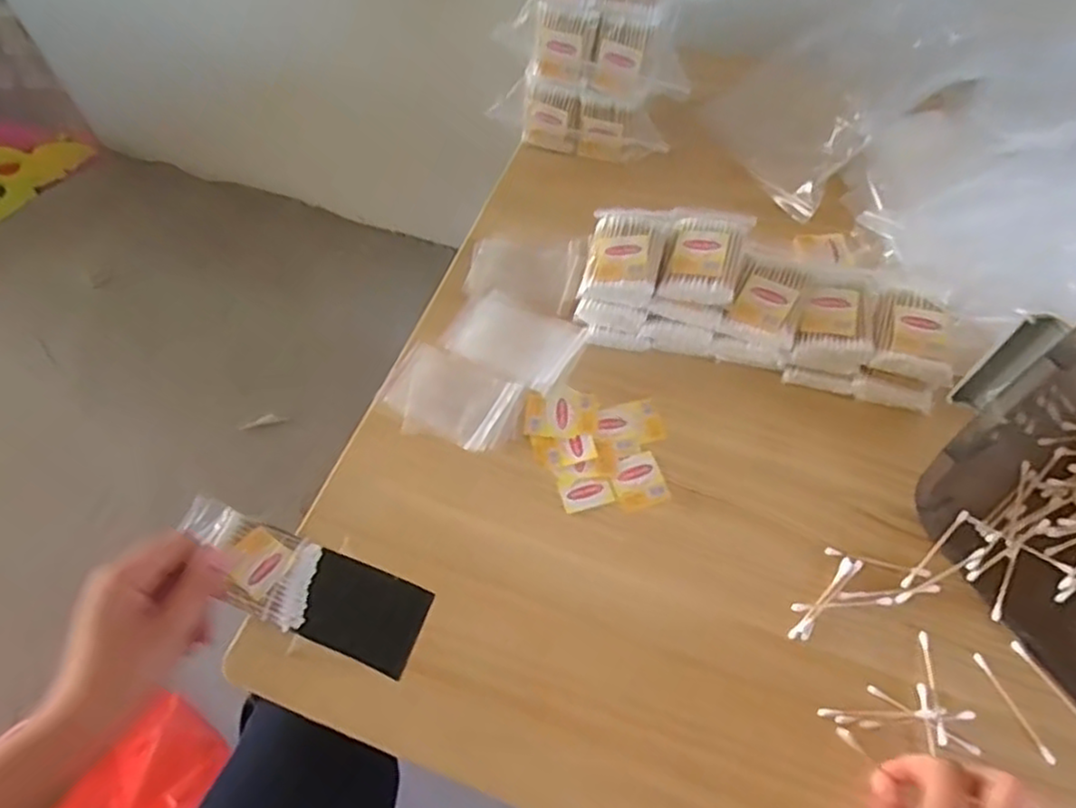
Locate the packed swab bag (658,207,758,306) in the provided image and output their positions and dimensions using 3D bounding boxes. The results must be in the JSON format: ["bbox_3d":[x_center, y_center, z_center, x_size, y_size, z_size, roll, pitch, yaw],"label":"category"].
[{"bbox_3d":[0.132,-0.119,0.565,0.060,0.016,0.088,17,62,10],"label":"packed swab bag"}]

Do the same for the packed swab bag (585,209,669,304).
[{"bbox_3d":[0.072,-0.120,0.572,0.059,0.022,0.077,8,61,5],"label":"packed swab bag"}]

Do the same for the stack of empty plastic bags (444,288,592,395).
[{"bbox_3d":[-0.017,-0.056,0.612,0.108,0.005,0.074,24,67,15],"label":"stack of empty plastic bags"}]

